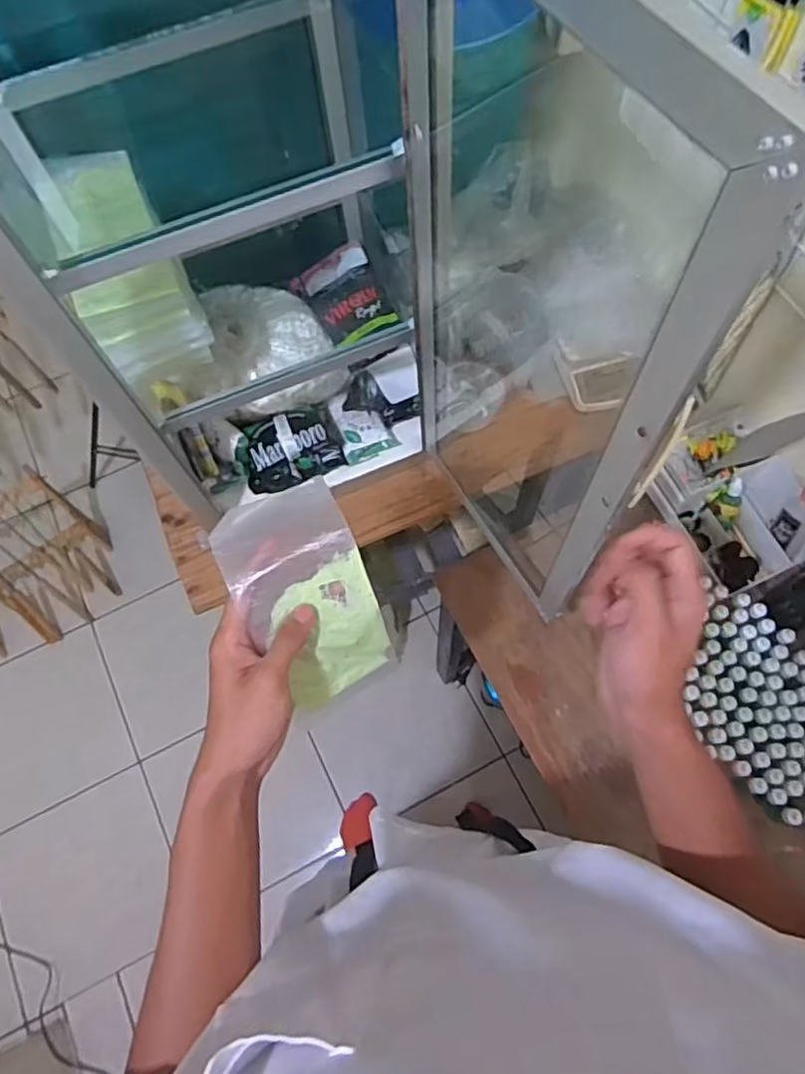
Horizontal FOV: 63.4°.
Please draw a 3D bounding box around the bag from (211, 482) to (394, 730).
[{"bbox_3d":[-0.072,0.051,0.517,0.100,0.046,0.174,-24,113,-5],"label":"bag"}]

